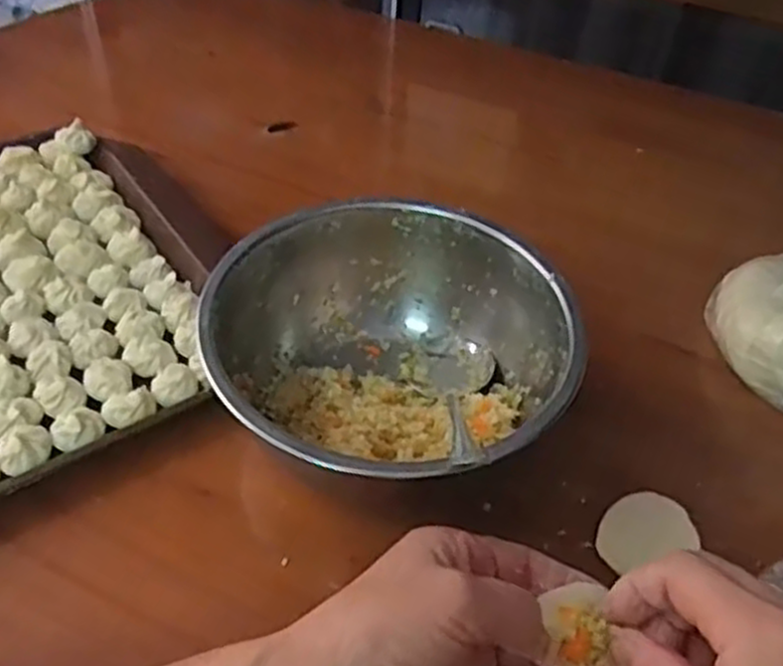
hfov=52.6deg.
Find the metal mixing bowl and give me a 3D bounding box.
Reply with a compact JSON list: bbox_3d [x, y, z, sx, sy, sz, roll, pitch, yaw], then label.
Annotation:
[{"bbox_3d":[-0.002,0.013,0.416,0.180,0.069,0.179,3,46,-4],"label":"metal mixing bowl"}]

